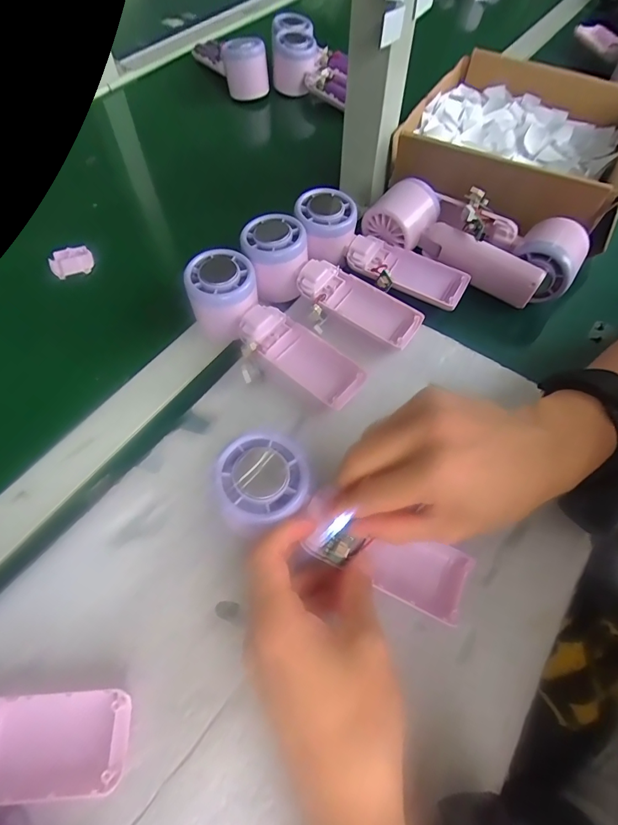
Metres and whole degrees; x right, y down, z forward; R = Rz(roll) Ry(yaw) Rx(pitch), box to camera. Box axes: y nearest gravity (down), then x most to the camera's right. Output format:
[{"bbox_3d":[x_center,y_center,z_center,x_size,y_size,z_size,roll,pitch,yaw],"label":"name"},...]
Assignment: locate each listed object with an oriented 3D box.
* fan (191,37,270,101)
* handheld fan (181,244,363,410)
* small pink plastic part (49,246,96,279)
[{"bbox_3d":[-0.110,-0.498,0.598,0.051,0.061,0.128,-27,63,-15],"label":"fan"},{"bbox_3d":[-0.032,-0.063,0.348,0.163,0.045,0.058,39,65,3],"label":"handheld fan"},{"bbox_3d":[-0.234,-0.149,0.423,0.039,0.008,0.036,-24,62,-14],"label":"small pink plastic part"}]

